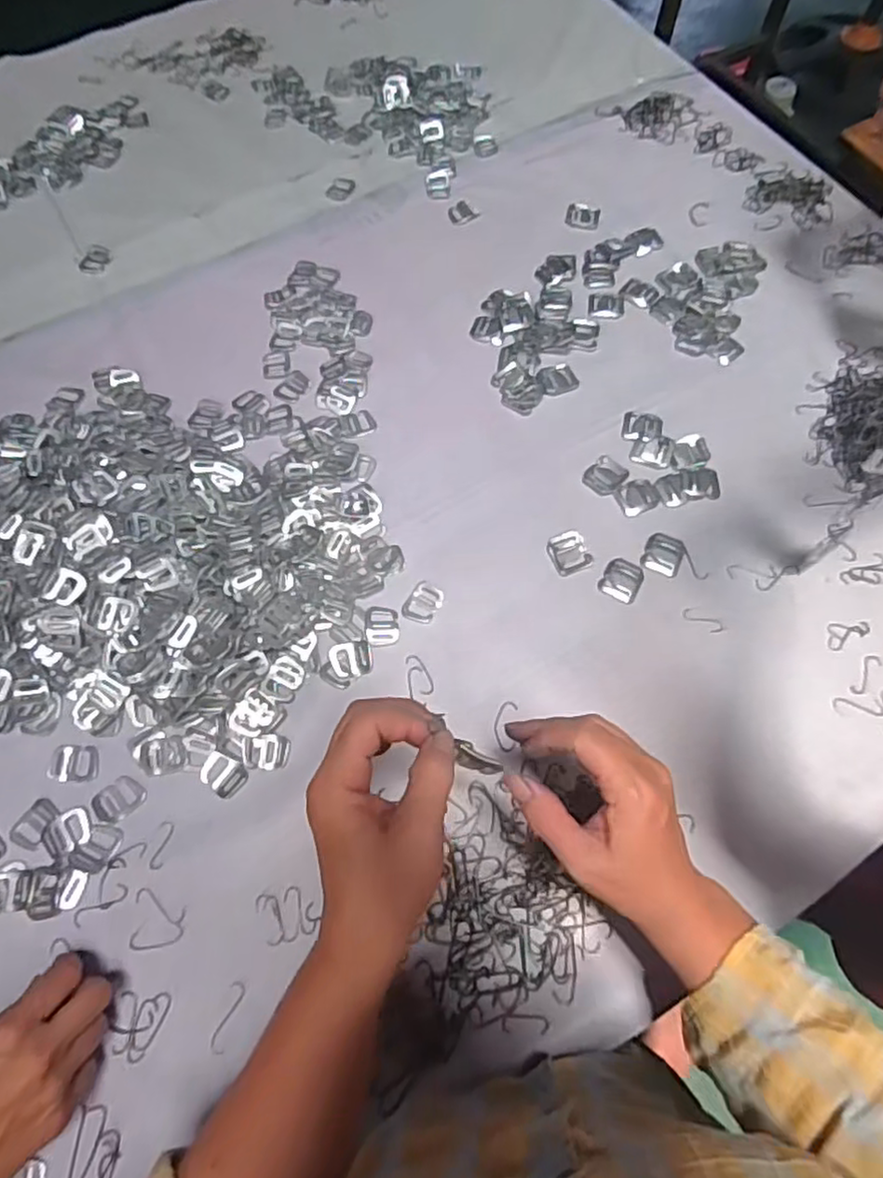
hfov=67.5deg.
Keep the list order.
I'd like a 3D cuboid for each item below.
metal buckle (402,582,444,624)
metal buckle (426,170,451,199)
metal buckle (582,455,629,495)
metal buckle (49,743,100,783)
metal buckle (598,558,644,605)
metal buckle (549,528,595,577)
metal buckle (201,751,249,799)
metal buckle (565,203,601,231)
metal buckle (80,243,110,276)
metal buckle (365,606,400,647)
[{"bbox_3d":[-0.014,0.011,0.537,0.026,0.004,0.035,28,69,11],"label":"metal buckle"},{"bbox_3d":[-0.004,-0.447,0.729,0.027,0.004,0.043,0,67,0],"label":"metal buckle"},{"bbox_3d":[0.144,-0.101,0.581,0.032,0.004,0.037,39,72,15],"label":"metal buckle"},{"bbox_3d":[-0.270,0.127,0.484,0.036,0.004,0.027,0,67,0],"label":"metal buckle"},{"bbox_3d":[0.149,-0.008,0.545,0.031,0.004,0.035,26,69,11],"label":"metal buckle"},{"bbox_3d":[0.107,-0.031,0.553,0.034,0.004,0.037,-20,68,-8],"label":"metal buckle"},{"bbox_3d":[-0.160,0.135,0.483,0.032,0.004,0.026,28,69,11],"label":"metal buckle"},{"bbox_3d":[0.151,-0.398,0.706,0.036,0.004,0.036,8,67,3],"label":"metal buckle"},{"bbox_3d":[-0.359,-0.342,0.687,0.027,0.004,0.040,12,67,5],"label":"metal buckle"},{"bbox_3d":[-0.048,0.029,0.528,0.027,0.004,0.034,-3,67,-1],"label":"metal buckle"}]

